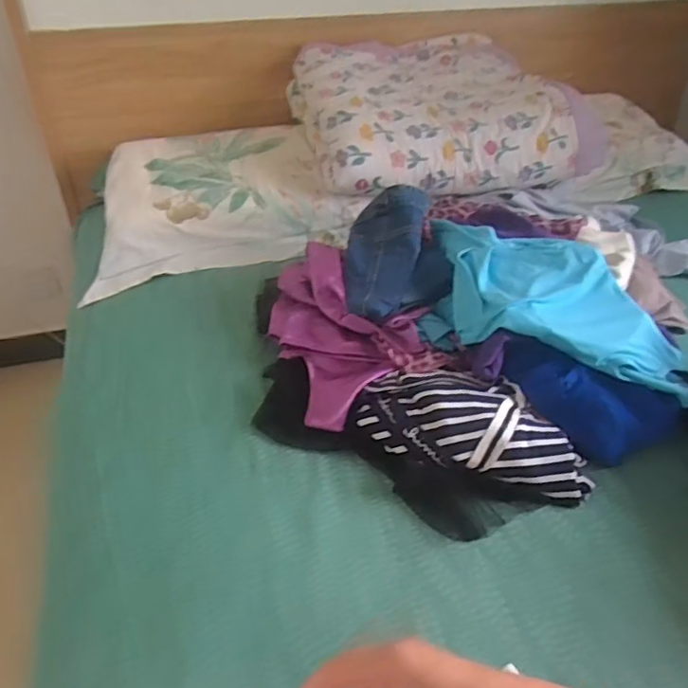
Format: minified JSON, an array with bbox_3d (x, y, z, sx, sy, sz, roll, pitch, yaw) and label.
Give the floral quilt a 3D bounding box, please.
[{"bbox_3d":[0.193,-0.495,1.208,0.547,0.142,0.428,-9,39,-13],"label":"floral quilt"}]

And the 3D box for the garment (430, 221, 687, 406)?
[{"bbox_3d":[0.283,-0.055,0.791,0.327,0.110,0.263,7,38,8],"label":"garment"}]

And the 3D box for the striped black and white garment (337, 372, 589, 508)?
[{"bbox_3d":[0.145,0.101,0.689,0.273,0.068,0.132,7,38,8],"label":"striped black and white garment"}]

